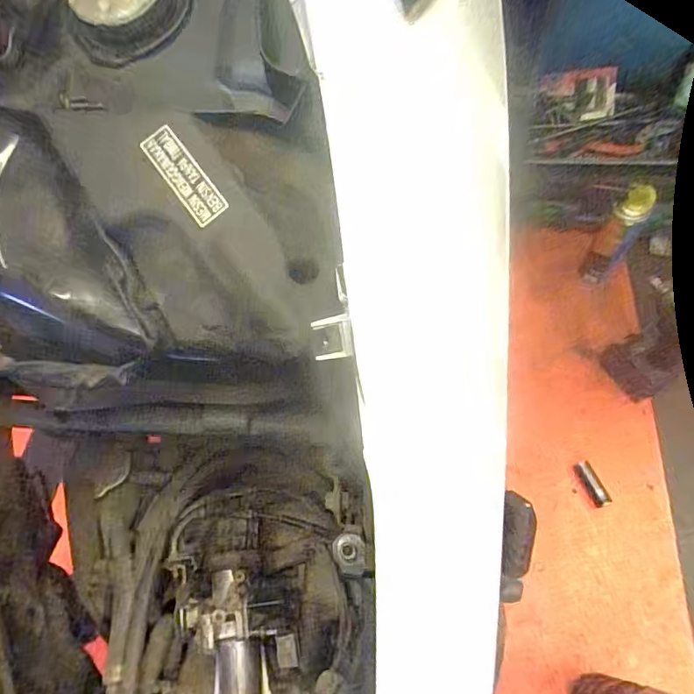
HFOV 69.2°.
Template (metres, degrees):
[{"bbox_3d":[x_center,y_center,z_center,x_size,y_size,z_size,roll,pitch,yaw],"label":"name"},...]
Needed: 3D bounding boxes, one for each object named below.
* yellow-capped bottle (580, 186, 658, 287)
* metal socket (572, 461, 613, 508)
[{"bbox_3d":[0.523,-0.214,0.967,0.064,0.222,0.072,37,71,22],"label":"yellow-capped bottle"},{"bbox_3d":[0.425,0.237,0.869,0.023,0.027,0.078,-20,62,-6],"label":"metal socket"}]

